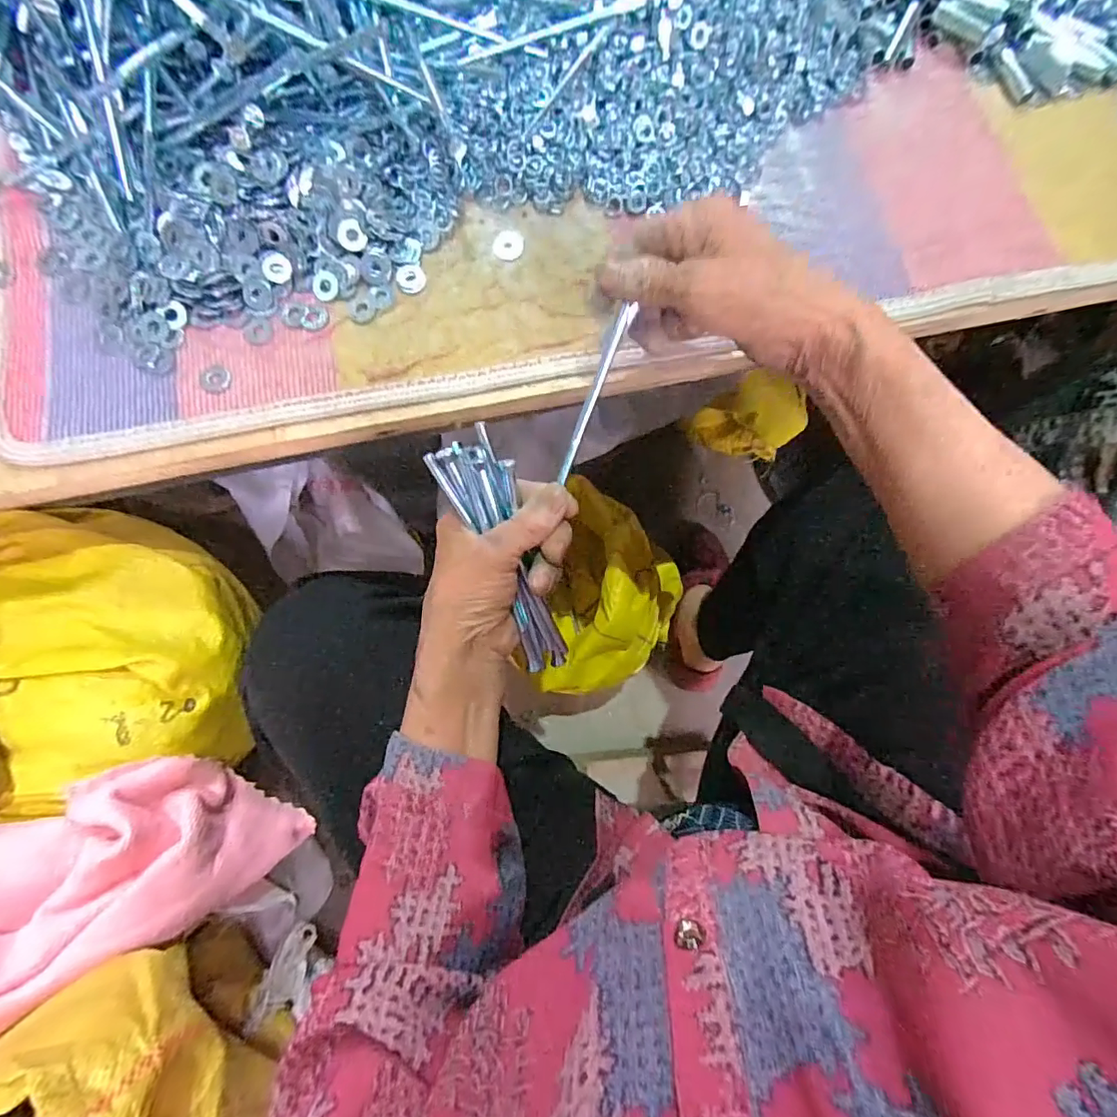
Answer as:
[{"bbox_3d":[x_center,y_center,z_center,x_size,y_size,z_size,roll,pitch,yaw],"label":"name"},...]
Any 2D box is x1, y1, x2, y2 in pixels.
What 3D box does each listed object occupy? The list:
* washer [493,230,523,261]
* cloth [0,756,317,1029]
[{"bbox_3d":[-0.035,-0.221,0.376,0.021,0.004,0.024,0,77,-1],"label":"washer"},{"bbox_3d":[-0.311,0.216,0.358,0.236,0.066,0.129,-10,75,-43],"label":"cloth"}]

